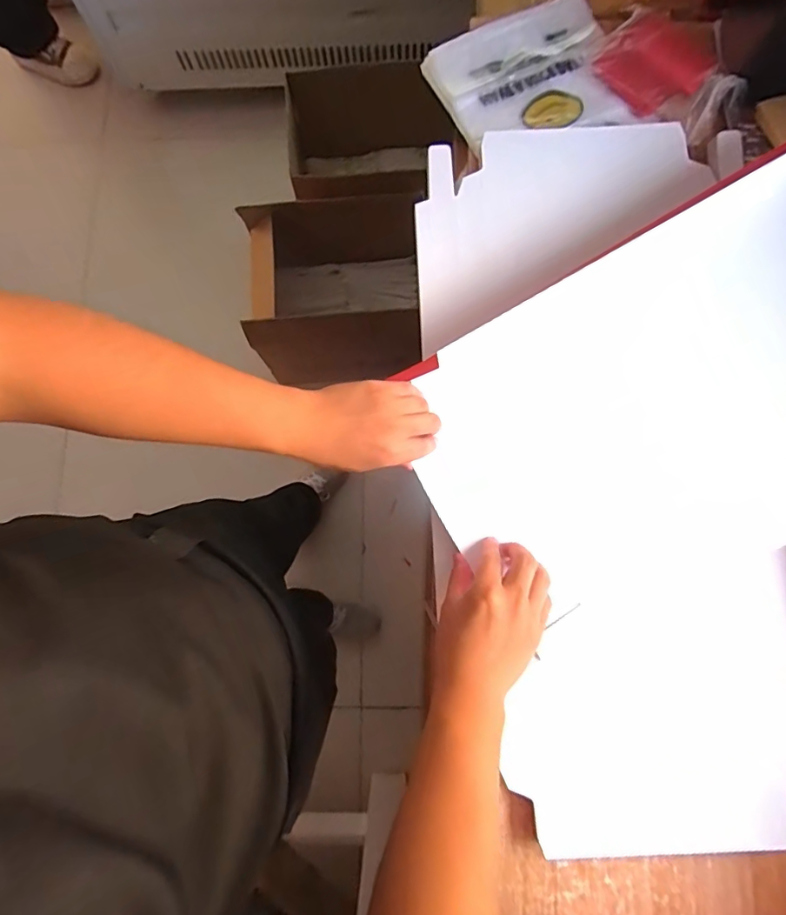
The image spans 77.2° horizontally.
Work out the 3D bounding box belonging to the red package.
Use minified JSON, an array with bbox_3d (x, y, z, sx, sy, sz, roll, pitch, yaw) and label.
[{"bbox_3d":[0.294,-0.438,0.547,0.107,0.034,0.093,41,83,8],"label":"red package"}]

